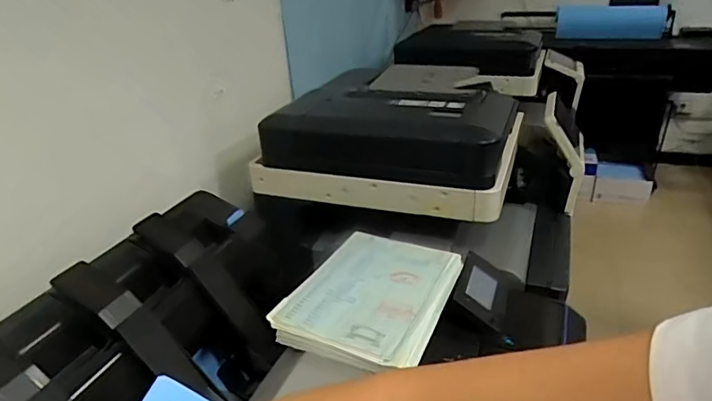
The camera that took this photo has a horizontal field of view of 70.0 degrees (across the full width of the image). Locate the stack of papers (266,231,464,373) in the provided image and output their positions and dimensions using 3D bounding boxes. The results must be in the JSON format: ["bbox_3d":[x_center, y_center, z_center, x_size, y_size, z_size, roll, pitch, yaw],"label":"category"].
[{"bbox_3d":[0.033,0.156,0.857,0.231,0.034,0.302,11,30,27],"label":"stack of papers"}]

